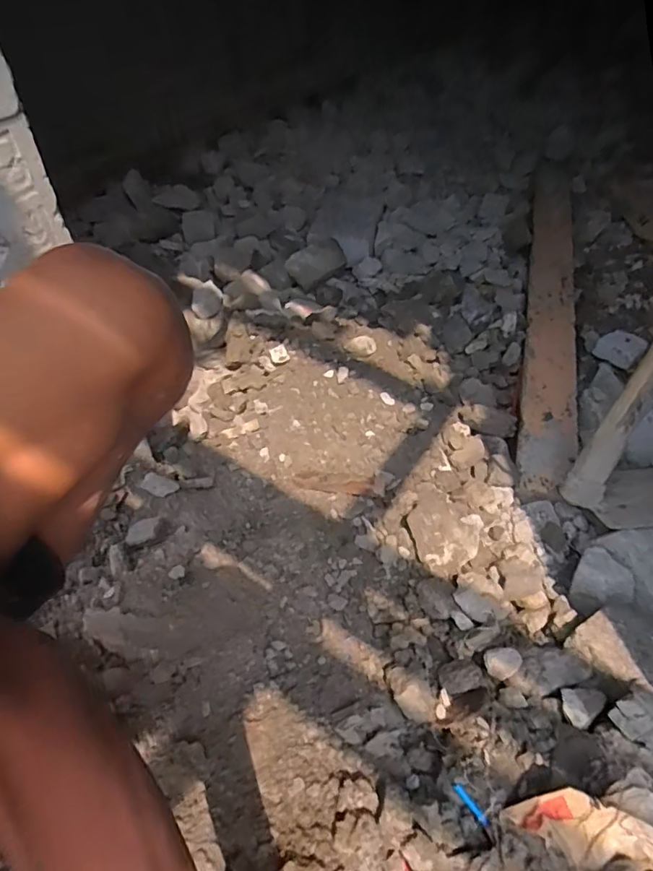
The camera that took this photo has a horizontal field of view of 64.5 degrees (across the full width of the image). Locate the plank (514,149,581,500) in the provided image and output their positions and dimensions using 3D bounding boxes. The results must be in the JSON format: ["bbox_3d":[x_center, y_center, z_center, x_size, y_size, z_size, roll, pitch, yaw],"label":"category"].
[{"bbox_3d":[0.647,-0.460,1.485,0.115,0.033,1.611,9,50,15],"label":"plank"}]

